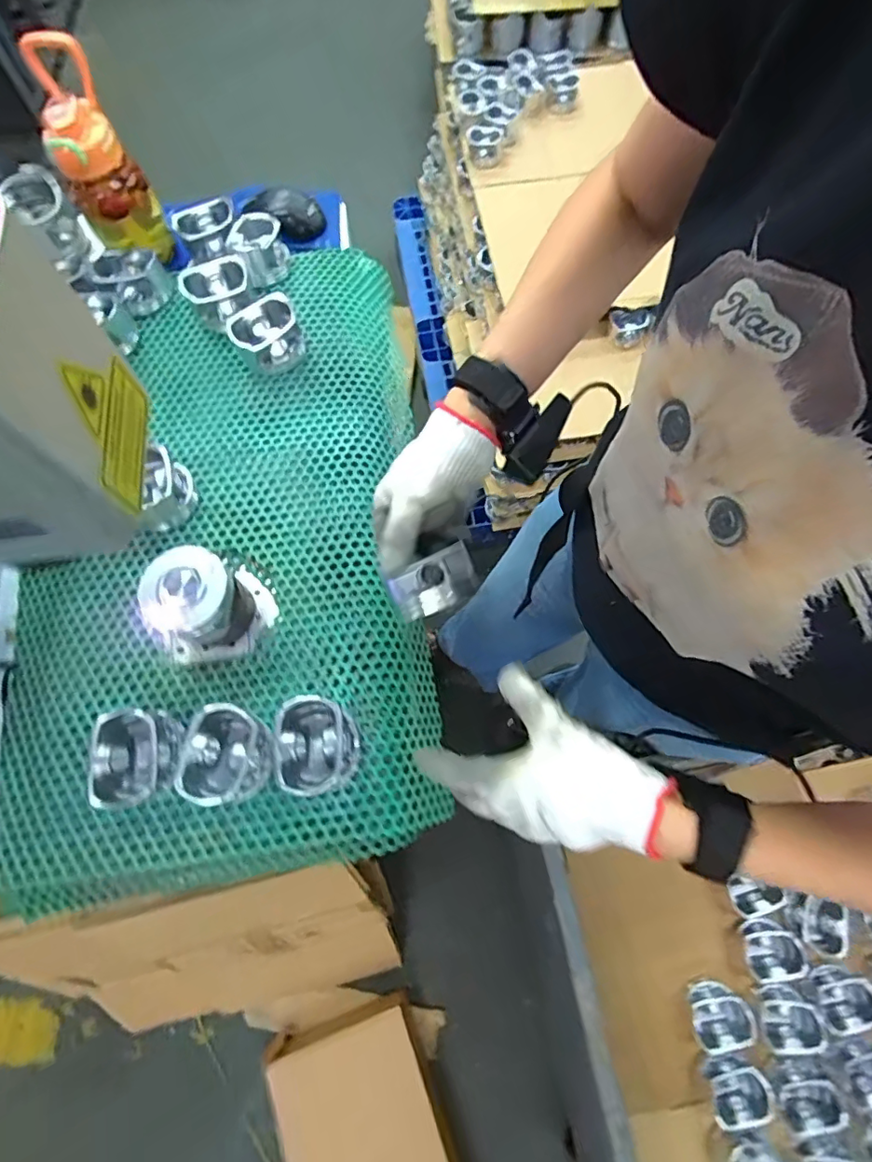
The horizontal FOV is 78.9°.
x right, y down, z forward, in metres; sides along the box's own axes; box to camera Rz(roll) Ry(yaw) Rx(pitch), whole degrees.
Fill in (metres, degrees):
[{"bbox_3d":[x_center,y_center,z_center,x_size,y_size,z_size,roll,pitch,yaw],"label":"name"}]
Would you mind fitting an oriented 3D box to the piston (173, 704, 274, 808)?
[{"bbox_3d":[-0.174,0.146,0.445,0.065,0.046,0.074,6,71,3],"label":"piston"}]

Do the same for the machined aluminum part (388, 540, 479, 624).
[{"bbox_3d":[-0.001,0.001,0.416,0.068,0.020,0.044,-24,72,-7],"label":"machined aluminum part"}]

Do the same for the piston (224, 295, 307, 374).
[{"bbox_3d":[-0.193,-0.281,0.606,0.075,0.040,0.067,-23,72,-6],"label":"piston"}]

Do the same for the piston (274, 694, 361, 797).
[{"bbox_3d":[-0.099,0.138,0.450,0.063,0.046,0.080,-10,71,-2],"label":"piston"}]

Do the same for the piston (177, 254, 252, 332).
[{"bbox_3d":[-0.256,-0.342,0.627,0.076,0.044,0.076,0,71,1],"label":"piston"}]

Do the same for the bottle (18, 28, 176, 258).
[{"bbox_3d":[-0.391,-0.479,0.606,0.088,0.185,0.092,-26,72,-7],"label":"bottle"}]

